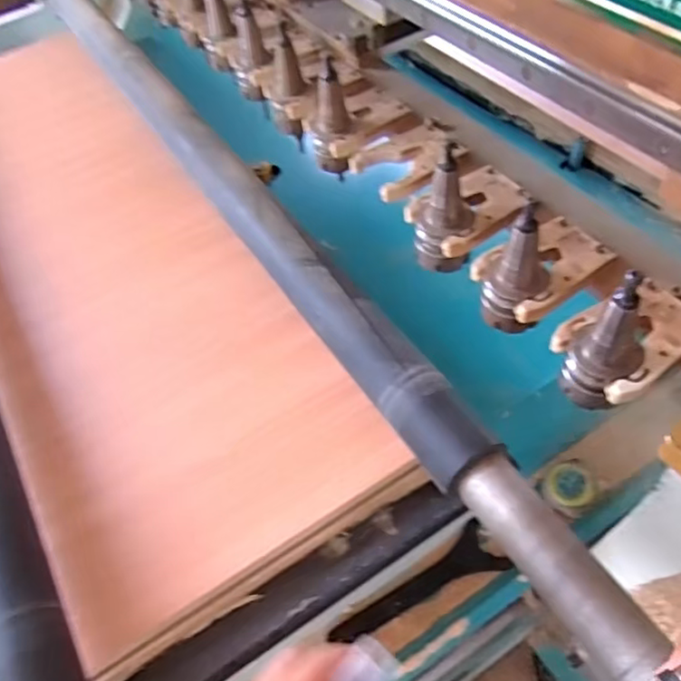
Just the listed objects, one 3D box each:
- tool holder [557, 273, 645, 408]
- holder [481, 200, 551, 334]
[{"bbox_3d":[0.179,0.000,0.413,0.044,0.111,0.041,-3,52,4],"label":"tool holder"},{"bbox_3d":[0.133,-0.052,0.465,0.050,0.103,0.049,14,55,17],"label":"holder"}]

